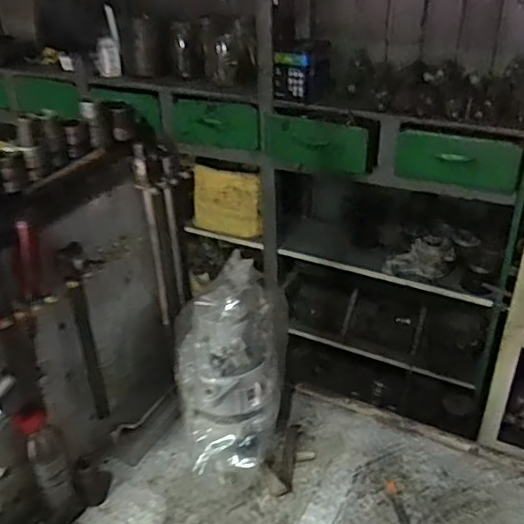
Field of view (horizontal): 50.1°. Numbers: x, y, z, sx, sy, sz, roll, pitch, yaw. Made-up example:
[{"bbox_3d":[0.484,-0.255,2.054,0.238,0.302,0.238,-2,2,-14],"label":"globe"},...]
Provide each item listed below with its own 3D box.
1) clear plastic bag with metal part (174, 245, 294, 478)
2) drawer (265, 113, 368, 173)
[{"bbox_3d":[-0.042,0.146,0.725,0.133,0.300,0.148,-6,32,-6],"label":"clear plastic bag with metal part"},{"bbox_3d":[0.124,-0.278,1.361,0.279,0.136,0.094,17,37,27],"label":"drawer"}]

